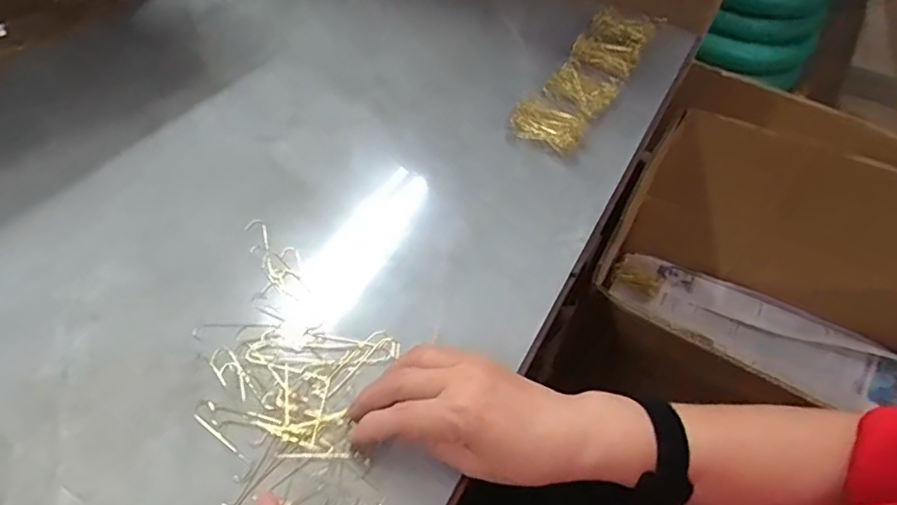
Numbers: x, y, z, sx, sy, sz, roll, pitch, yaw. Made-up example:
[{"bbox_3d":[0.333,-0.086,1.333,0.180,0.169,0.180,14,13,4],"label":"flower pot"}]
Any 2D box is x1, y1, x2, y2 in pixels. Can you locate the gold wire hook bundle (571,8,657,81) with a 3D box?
[{"bbox_3d":[0.176,-0.227,0.619,0.068,0.018,0.097,26,54,18],"label":"gold wire hook bundle"}]

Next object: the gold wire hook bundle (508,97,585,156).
[{"bbox_3d":[0.097,-0.126,0.570,0.069,0.015,0.049,25,54,17],"label":"gold wire hook bundle"}]

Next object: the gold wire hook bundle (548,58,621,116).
[{"bbox_3d":[0.134,-0.165,0.577,0.060,0.013,0.054,33,57,22],"label":"gold wire hook bundle"}]

